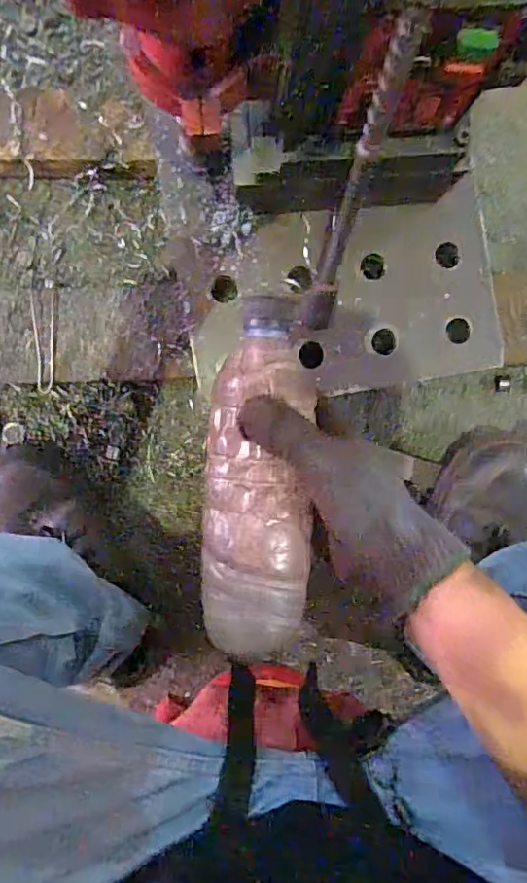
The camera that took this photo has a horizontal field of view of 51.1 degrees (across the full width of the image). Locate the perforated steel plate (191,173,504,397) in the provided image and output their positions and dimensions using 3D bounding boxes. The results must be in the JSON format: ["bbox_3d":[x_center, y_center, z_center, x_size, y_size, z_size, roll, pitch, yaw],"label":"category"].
[{"bbox_3d":[0.081,-0.135,0.533,0.299,0.016,0.174,-11,101,-4],"label":"perforated steel plate"}]

